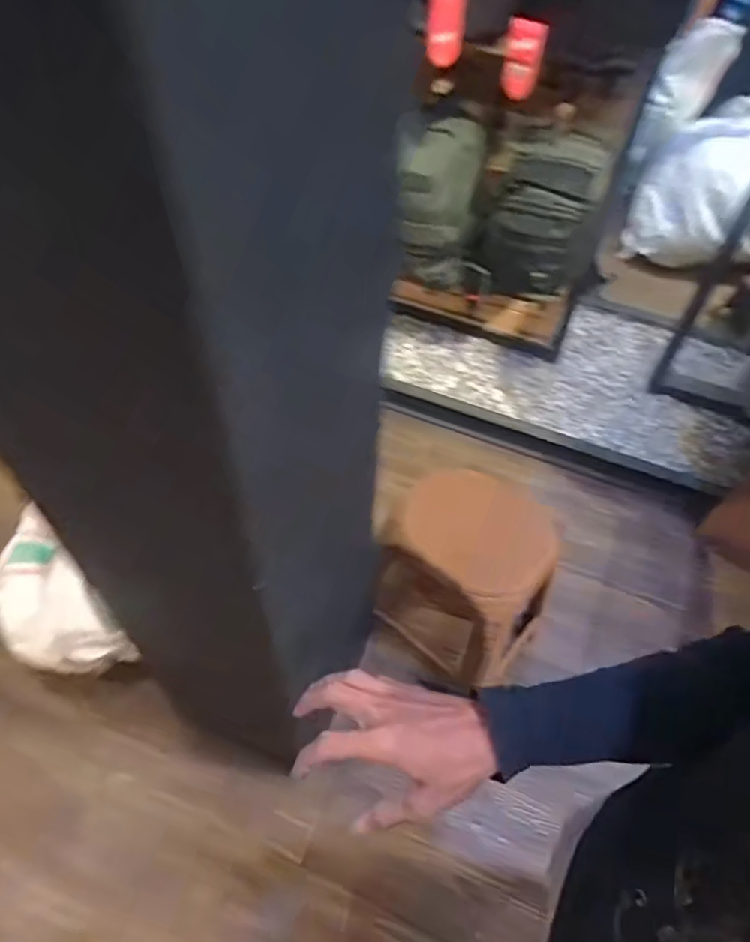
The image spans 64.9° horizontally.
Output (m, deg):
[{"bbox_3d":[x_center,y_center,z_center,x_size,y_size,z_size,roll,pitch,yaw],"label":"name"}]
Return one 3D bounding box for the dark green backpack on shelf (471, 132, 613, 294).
[{"bbox_3d":[0.444,-0.698,1.586,0.276,0.350,0.255,22,54,14],"label":"dark green backpack on shelf"}]

